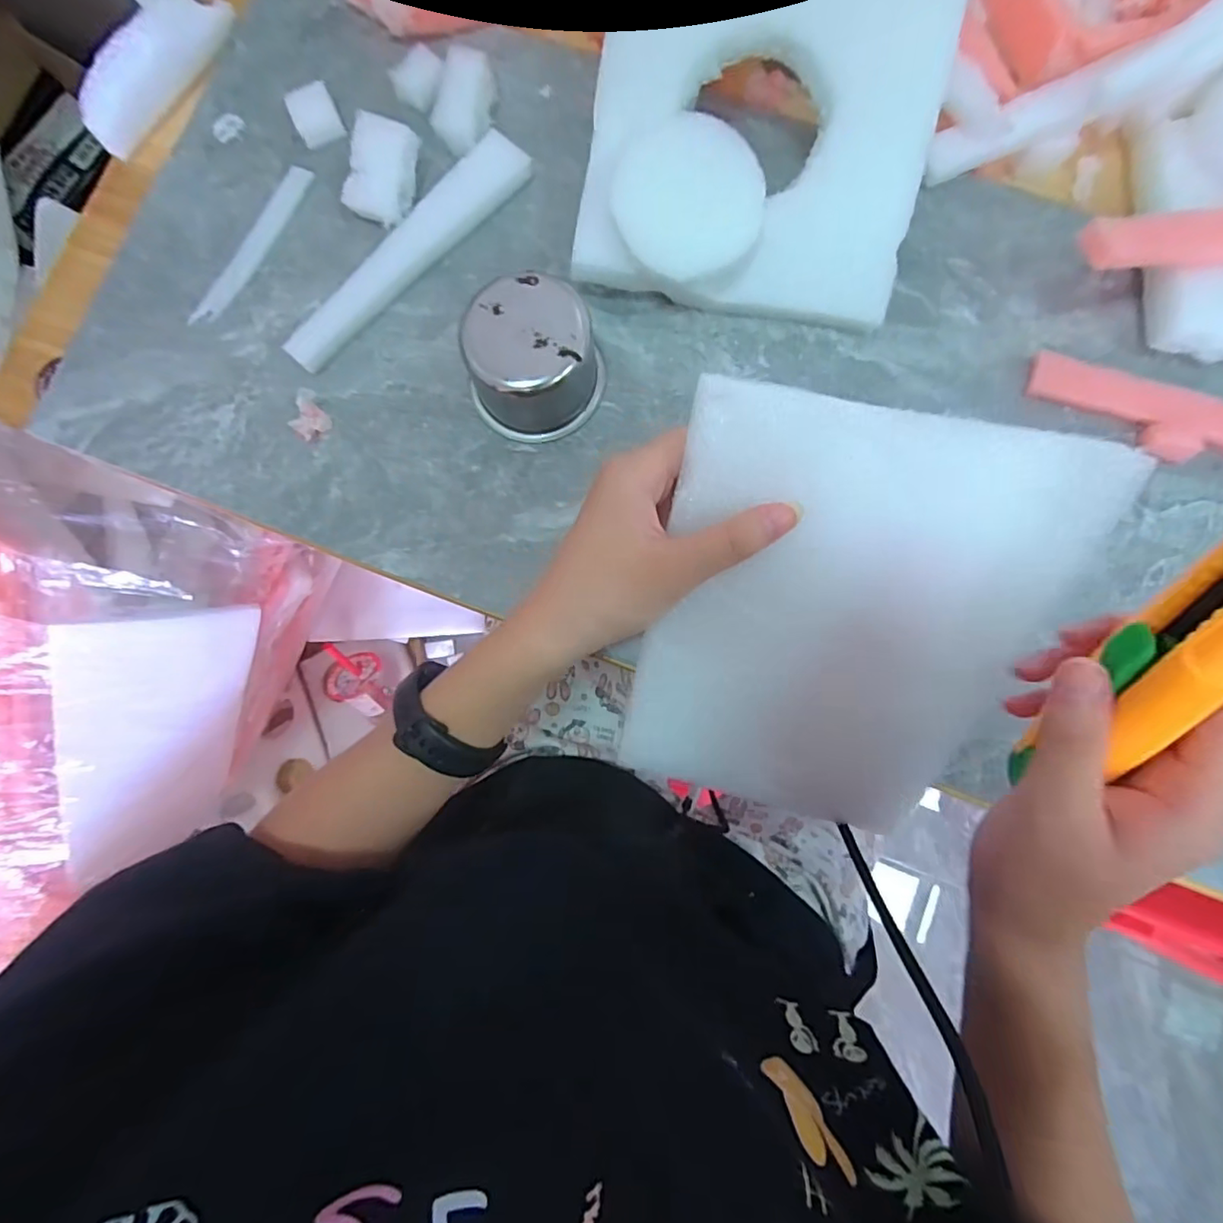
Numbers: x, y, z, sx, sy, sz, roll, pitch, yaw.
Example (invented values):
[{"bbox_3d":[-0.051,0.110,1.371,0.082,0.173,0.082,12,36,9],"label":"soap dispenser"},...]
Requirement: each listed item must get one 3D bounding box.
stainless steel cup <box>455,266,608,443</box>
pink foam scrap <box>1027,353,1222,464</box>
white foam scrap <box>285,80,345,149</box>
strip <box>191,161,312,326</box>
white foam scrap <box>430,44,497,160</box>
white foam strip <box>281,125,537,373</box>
[{"bbox_3d":[-0.042,-0.137,0.315,0.072,0.048,0.069,-5,83,0],"label":"stainless steel cup"},{"bbox_3d":[0.299,-0.110,0.320,0.133,0.017,0.031,17,84,3],"label":"pink foam scrap"},{"bbox_3d":[-0.185,-0.311,0.361,0.028,0.014,0.033,-28,83,-2],"label":"white foam scrap"},{"bbox_3d":[-0.218,-0.223,0.351,0.018,0.004,0.115,30,85,4],"label":"strip"},{"bbox_3d":[-0.087,-0.304,0.345,0.028,0.023,0.055,8,83,2],"label":"white foam scrap"},{"bbox_3d":[-0.122,-0.213,0.338,0.026,0.018,0.177,45,86,6],"label":"white foam strip"}]

